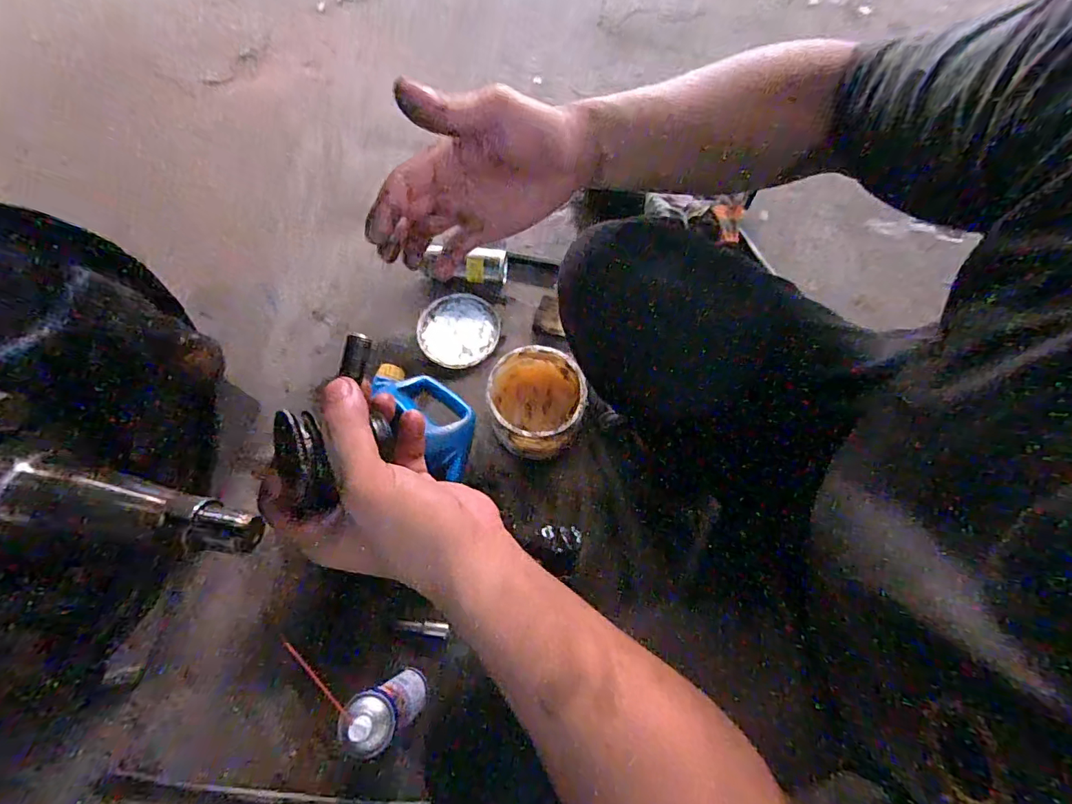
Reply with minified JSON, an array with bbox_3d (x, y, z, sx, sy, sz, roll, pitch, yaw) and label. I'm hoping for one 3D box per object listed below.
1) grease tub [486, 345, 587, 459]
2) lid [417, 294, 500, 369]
[{"bbox_3d":[-0.005,0.004,0.798,0.140,0.133,0.151,0,69,1],"label":"grease tub"},{"bbox_3d":[-0.148,-0.138,0.917,0.152,0.015,0.148,0,69,1],"label":"lid"}]

